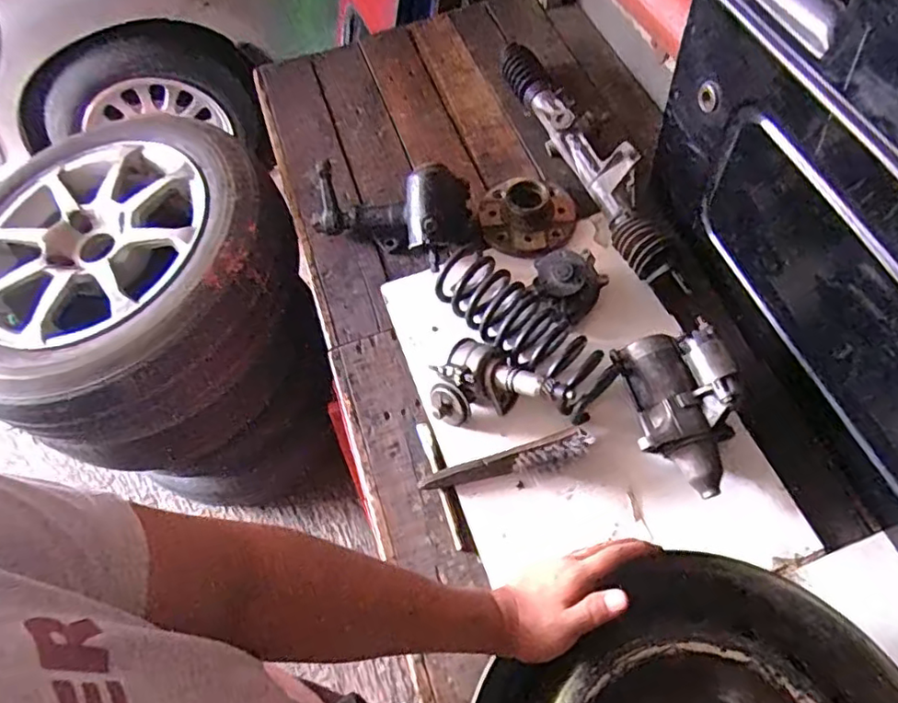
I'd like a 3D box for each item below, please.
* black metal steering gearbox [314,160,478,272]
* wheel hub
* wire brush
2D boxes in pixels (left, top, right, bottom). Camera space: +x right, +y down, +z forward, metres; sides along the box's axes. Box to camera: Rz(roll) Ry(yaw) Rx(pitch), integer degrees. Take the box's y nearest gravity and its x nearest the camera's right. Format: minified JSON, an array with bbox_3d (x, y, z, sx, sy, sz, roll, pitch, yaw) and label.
[{"bbox_3d":[-0.080,-0.202,0.875,0.245,0.107,0.125,12,63,7],"label":"black metal steering gearbox"},{"bbox_3d":[0.117,-0.204,0.887,0.138,0.049,0.134,-1,62,1],"label":"wheel hub"},{"bbox_3d":[0.069,0.135,0.715,0.205,0.038,0.039,-16,63,-7],"label":"wire brush"}]

